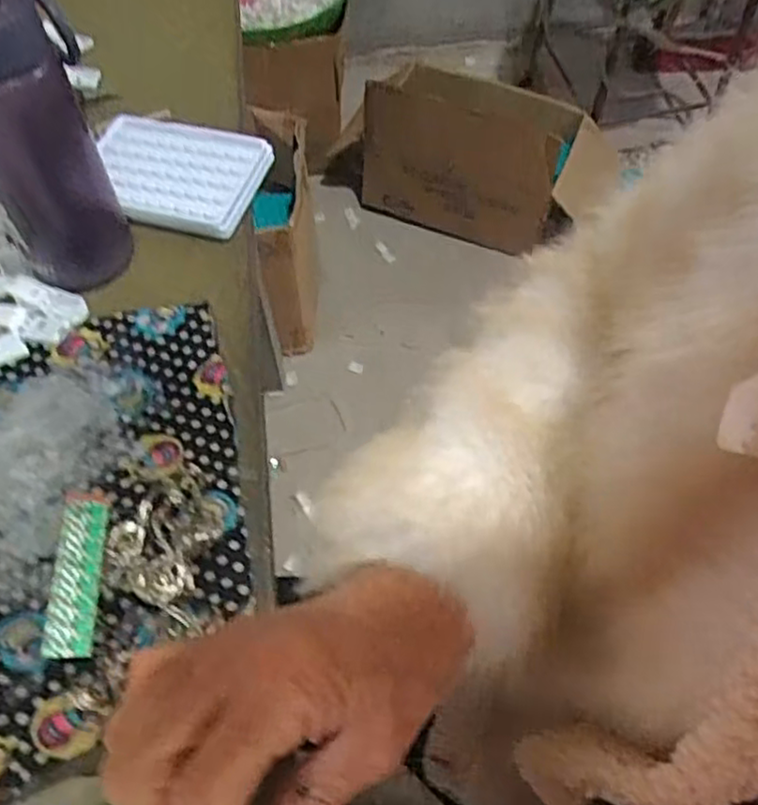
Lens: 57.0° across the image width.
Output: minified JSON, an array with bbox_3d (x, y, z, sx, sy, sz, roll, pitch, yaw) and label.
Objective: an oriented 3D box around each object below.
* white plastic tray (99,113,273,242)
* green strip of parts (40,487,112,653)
[{"bbox_3d":[-0.157,-0.178,0.536,0.137,0.012,0.100,13,59,8],"label":"white plastic tray"},{"bbox_3d":[-0.157,0.085,0.366,0.022,0.018,0.092,-5,58,-3],"label":"green strip of parts"}]

